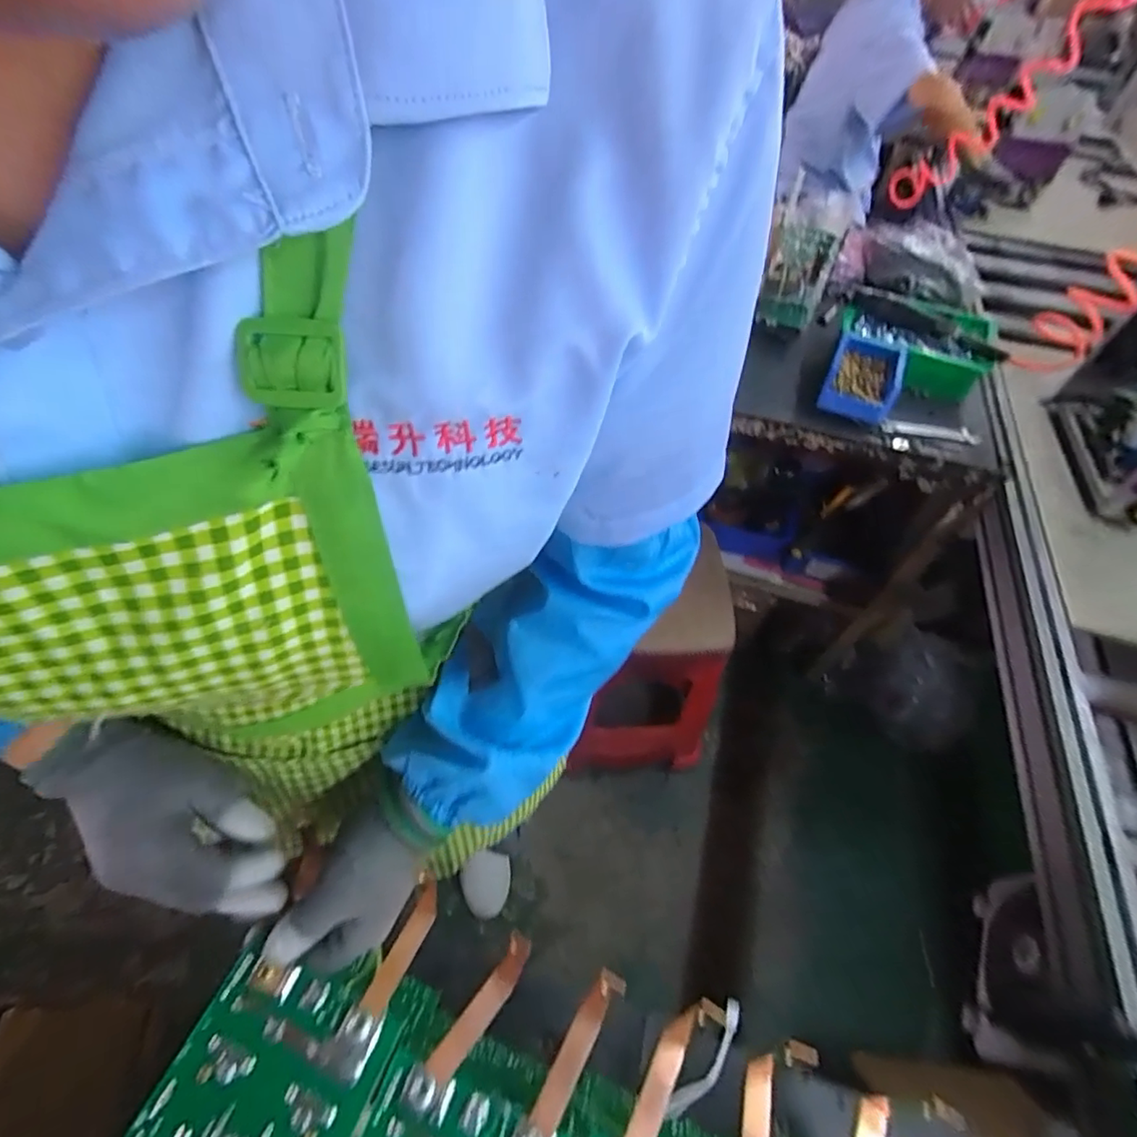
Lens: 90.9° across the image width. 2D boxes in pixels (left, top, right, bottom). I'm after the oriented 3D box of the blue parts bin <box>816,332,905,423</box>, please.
[{"bbox_3d":[0.493,-0.322,0.936,0.112,0.051,0.179,22,55,14],"label":"blue parts bin"}]

